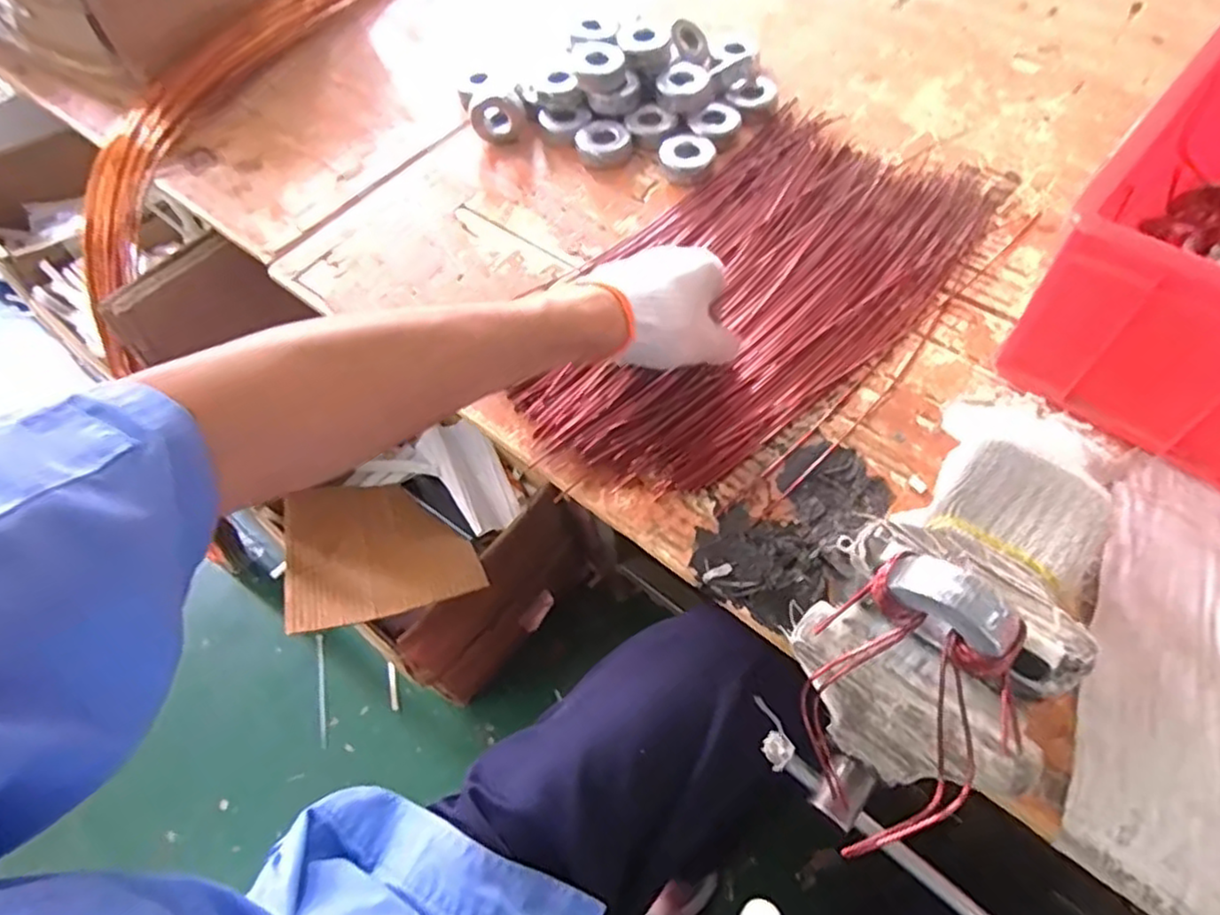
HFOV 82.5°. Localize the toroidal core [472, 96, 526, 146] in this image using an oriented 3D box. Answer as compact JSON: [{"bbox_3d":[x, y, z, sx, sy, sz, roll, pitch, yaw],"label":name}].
[{"bbox_3d":[-0.112,-0.340,0.707,0.052,0.044,0.020,-12,58,-3],"label":"toroidal core"}]

